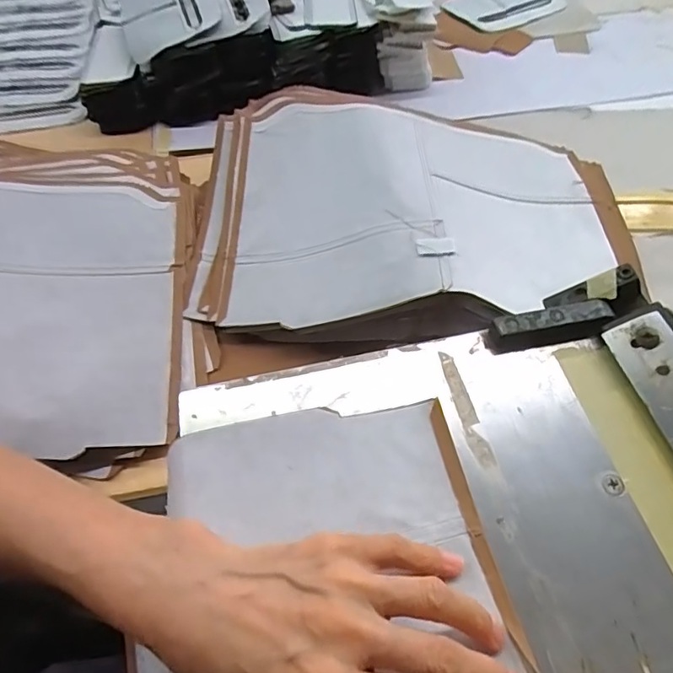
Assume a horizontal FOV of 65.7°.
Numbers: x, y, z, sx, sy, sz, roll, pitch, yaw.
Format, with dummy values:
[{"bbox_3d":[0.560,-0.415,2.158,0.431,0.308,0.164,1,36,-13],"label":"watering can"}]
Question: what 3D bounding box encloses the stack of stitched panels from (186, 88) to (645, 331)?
[{"bbox_3d":[0.086,-0.145,0.548,0.443,0.092,0.327,0,55,1],"label":"stack of stitched panels"}]

